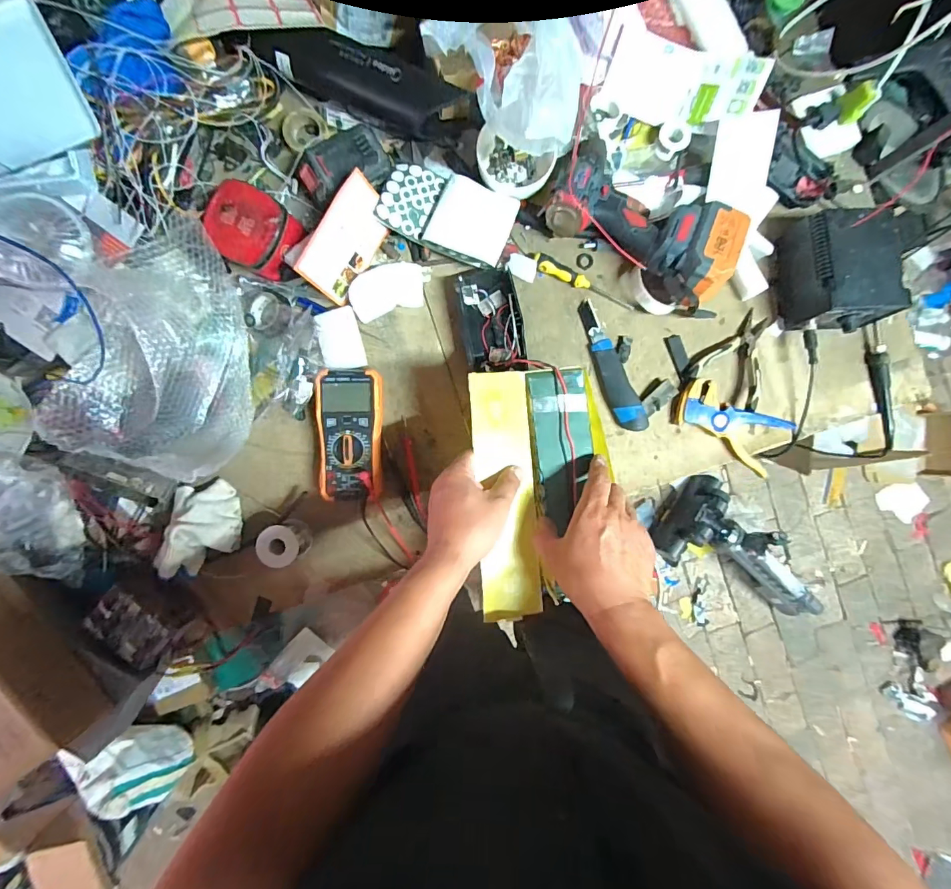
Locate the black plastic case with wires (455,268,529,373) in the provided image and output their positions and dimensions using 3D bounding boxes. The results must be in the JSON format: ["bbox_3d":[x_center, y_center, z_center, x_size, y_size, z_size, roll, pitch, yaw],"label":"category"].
[{"bbox_3d":[0.022,-0.170,0.617,0.078,0.047,0.143,-10,92,-2],"label":"black plastic case with wires"}]

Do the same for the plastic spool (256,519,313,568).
[{"bbox_3d":[-0.253,0.131,0.590,0.055,0.051,0.054,-29,93,-2],"label":"plastic spool"}]

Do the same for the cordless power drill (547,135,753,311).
[{"bbox_3d":[0.231,-0.304,0.595,0.259,0.097,0.141,33,90,10],"label":"cordless power drill"}]

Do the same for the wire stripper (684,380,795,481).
[{"bbox_3d":[0.371,-0.029,0.636,0.166,0.019,0.087,29,90,-3],"label":"wire stripper"}]

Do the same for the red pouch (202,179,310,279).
[{"bbox_3d":[-0.292,-0.277,0.576,0.101,0.049,0.097,35,90,-3],"label":"red pouch"}]

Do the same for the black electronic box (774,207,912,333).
[{"bbox_3d":[0.503,-0.237,0.610,0.108,0.079,0.147,-5,92,-3],"label":"black electronic box"}]

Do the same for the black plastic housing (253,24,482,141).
[{"bbox_3d":[-0.141,-0.477,0.581,0.283,0.062,0.072,25,90,-3],"label":"black plastic housing"}]

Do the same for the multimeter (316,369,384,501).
[{"bbox_3d":[-0.168,-0.011,0.600,0.087,0.053,0.174,1,92,-3],"label":"multimeter"}]

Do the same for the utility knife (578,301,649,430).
[{"bbox_3d":[0.192,-0.112,0.632,0.040,0.025,0.196,-22,93,-2],"label":"utility knife"}]

